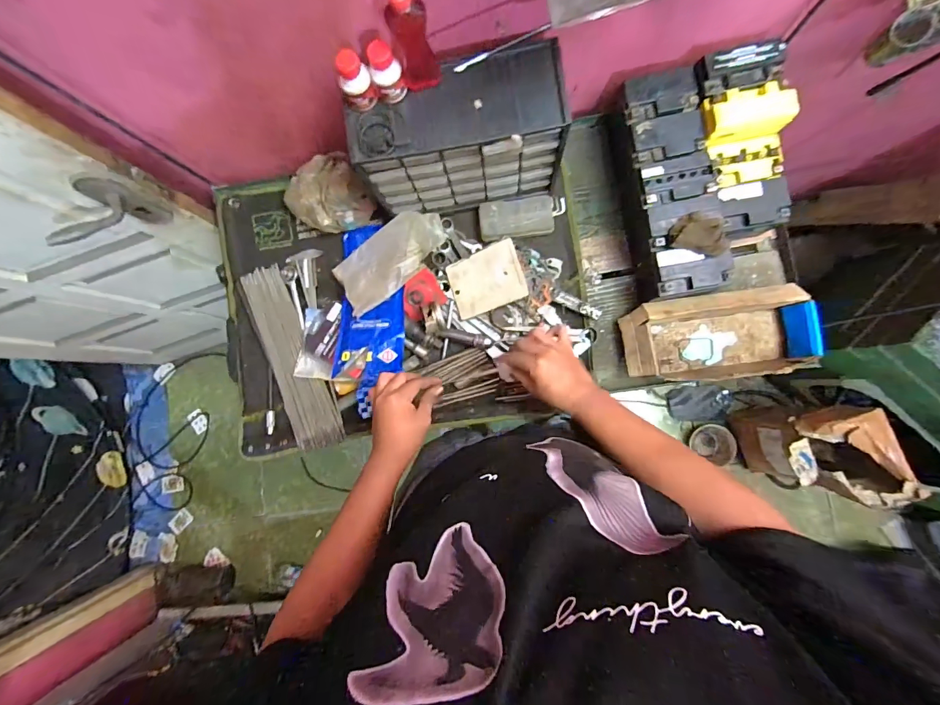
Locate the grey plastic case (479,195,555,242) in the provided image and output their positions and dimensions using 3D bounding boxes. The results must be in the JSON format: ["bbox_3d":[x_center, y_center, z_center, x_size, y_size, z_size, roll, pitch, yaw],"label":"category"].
[{"bbox_3d":[0.083,-0.243,0.721,0.130,0.028,0.075,-8,86,4],"label":"grey plastic case"}]

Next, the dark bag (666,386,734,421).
[{"bbox_3d":[0.798,0.174,1.388,0.205,0.050,0.121,-4,86,4],"label":"dark bag"}]

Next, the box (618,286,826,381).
[{"bbox_3d":[0.406,-0.026,0.675,0.285,0.072,0.140,-7,86,4],"label":"box"}]

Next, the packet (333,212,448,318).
[{"bbox_3d":[-0.135,-0.166,0.704,0.210,0.038,0.107,-38,84,1],"label":"packet"}]

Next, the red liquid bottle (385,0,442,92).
[{"bbox_3d":[-0.069,-0.381,0.480,0.046,0.125,0.045,-13,85,3],"label":"red liquid bottle"}]

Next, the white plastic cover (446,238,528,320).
[{"bbox_3d":[0.027,-0.122,0.682,0.129,0.008,0.097,-18,94,25],"label":"white plastic cover"}]

